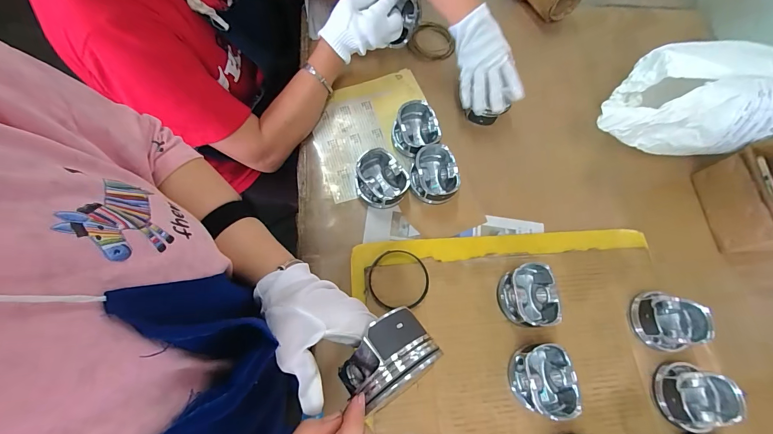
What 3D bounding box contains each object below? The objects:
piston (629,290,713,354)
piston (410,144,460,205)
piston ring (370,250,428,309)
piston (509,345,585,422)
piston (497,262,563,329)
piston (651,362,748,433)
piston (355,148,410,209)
[{"bbox_3d":[0.415,0.152,0.488,0.089,0.051,0.084,1,70,-2],"label":"piston"},{"bbox_3d":[0.075,-0.066,0.539,0.071,0.045,0.087,-10,70,-6],"label":"piston"},{"bbox_3d":[0.019,0.092,0.496,0.089,0.006,0.087,1,70,-2],"label":"piston ring"},{"bbox_3d":[0.207,0.215,0.441,0.072,0.043,0.084,1,70,-2],"label":"piston"},{"bbox_3d":[0.205,0.114,0.484,0.076,0.045,0.089,3,70,-2],"label":"piston"},{"bbox_3d":[0.419,0.244,0.451,0.090,0.046,0.084,11,70,1],"label":"piston"},{"bbox_3d":[-0.010,-0.059,0.532,0.074,0.043,0.088,-27,73,-12],"label":"piston"}]

